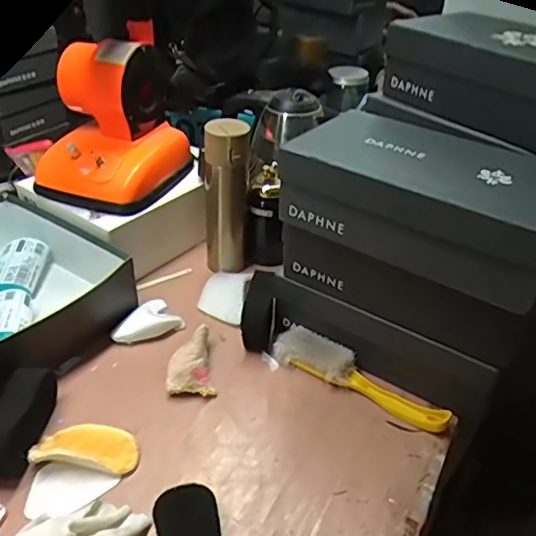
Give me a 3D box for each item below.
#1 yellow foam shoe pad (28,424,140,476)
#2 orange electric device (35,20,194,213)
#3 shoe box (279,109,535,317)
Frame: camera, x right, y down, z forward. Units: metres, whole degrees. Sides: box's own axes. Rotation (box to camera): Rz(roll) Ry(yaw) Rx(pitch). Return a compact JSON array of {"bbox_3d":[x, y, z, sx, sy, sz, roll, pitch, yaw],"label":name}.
[{"bbox_3d":[-0.195,0.195,0.606,0.109,0.025,0.046,10,34,-15],"label":"yellow foam shoe pad"},{"bbox_3d":[-0.237,-0.224,0.840,0.180,0.200,0.192,13,37,13],"label":"orange electric device"},{"bbox_3d":[0.183,-0.086,0.631,0.285,0.105,0.182,25,41,28],"label":"shoe box"}]

